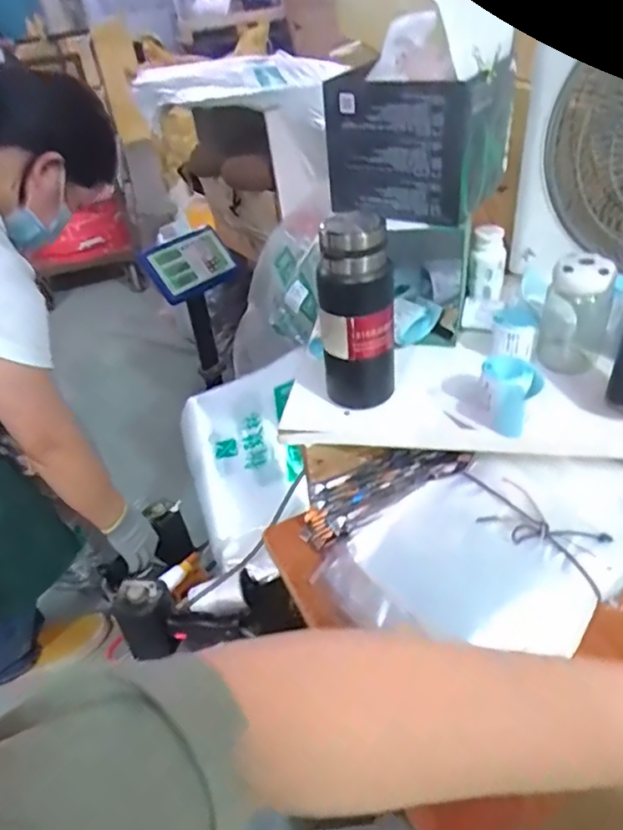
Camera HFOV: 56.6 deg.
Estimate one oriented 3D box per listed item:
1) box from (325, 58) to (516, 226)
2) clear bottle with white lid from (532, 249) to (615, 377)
[{"bbox_3d":[0.132,-0.338,0.707,0.171,0.140,0.157,19,46,29],"label":"box"},{"bbox_3d":[0.316,-0.123,0.692,0.069,0.145,0.072,17,45,27],"label":"clear bottle with white lid"}]

